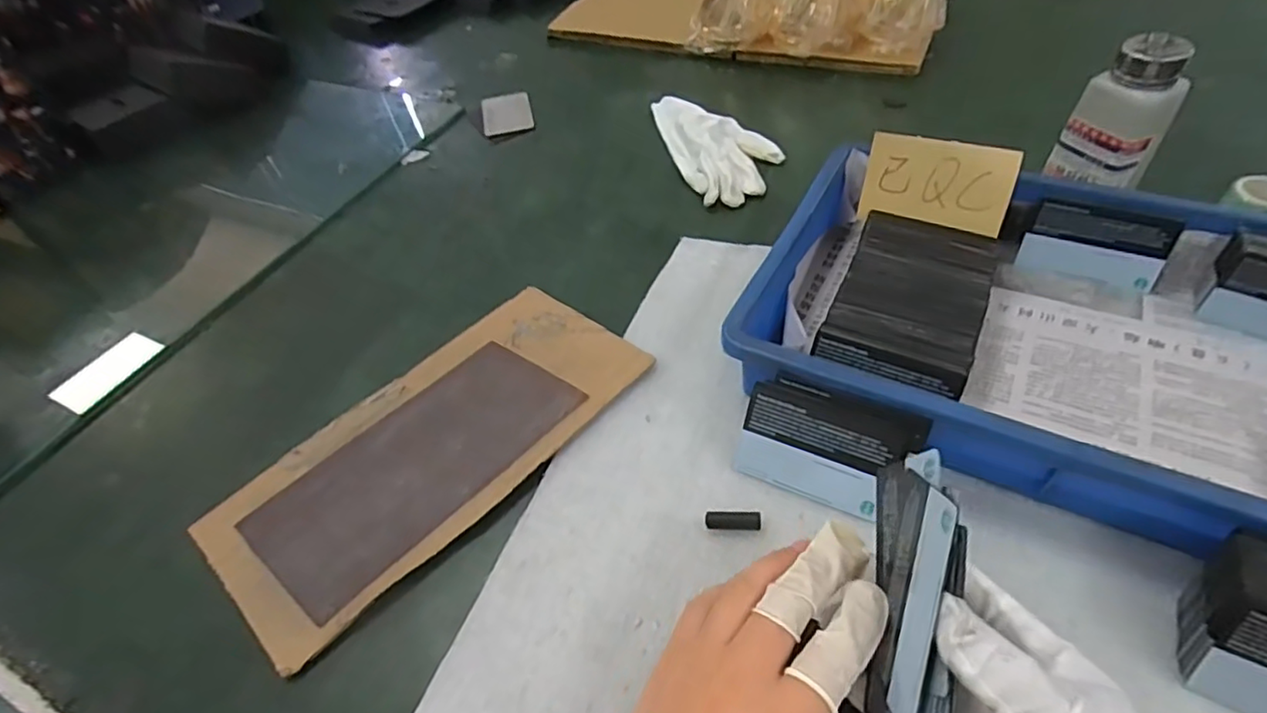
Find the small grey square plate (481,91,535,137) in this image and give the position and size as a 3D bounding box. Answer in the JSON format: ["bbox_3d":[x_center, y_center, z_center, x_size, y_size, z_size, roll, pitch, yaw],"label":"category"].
[{"bbox_3d":[-0.144,-0.276,0.706,0.055,0.009,0.083,-12,49,-4],"label":"small grey square plate"}]

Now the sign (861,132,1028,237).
[{"bbox_3d":[0.209,-0.119,0.427,0.093,0.057,0.004,16,25,25],"label":"sign"}]

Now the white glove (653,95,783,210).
[{"bbox_3d":[0.081,-0.216,0.616,0.093,0.028,0.190,-19,50,-10],"label":"white glove"}]

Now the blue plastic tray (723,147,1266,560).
[{"bbox_3d":[0.268,-0.016,0.381,0.363,0.067,0.244,19,54,21],"label":"blue plastic tray"}]

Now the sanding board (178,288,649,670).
[{"bbox_3d":[-0.129,0.052,0.406,0.133,0.011,0.277,33,60,29],"label":"sanding board"}]

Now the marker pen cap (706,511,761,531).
[{"bbox_3d":[0.056,0.093,0.348,0.030,0.009,0.009,0,50,7],"label":"marker pen cap"}]

